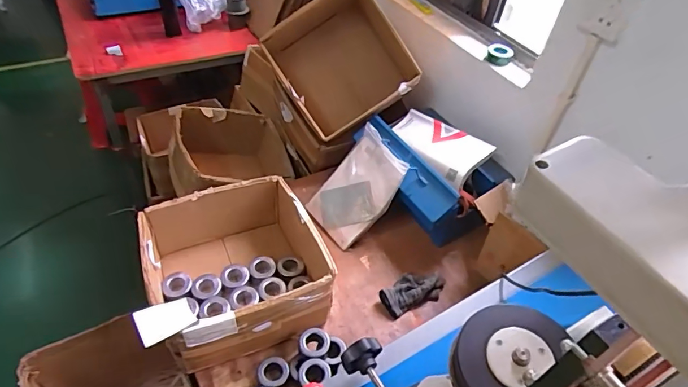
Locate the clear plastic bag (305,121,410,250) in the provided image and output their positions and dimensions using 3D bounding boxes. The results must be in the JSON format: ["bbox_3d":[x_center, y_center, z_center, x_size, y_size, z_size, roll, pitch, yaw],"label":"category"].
[{"bbox_3d":[0.035,-0.018,1.161,0.192,0.281,0.042,44,14,32],"label":"clear plastic bag"}]

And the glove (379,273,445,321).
[{"bbox_3d":[0.161,0.224,1.048,0.157,0.041,0.081,-17,49,-22],"label":"glove"}]

